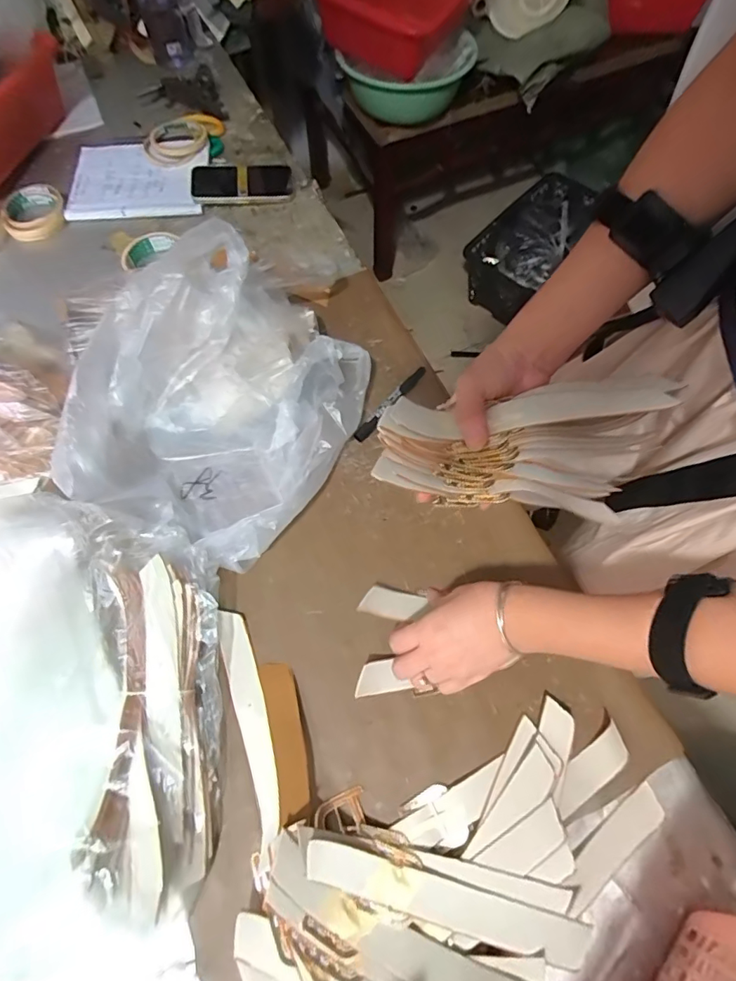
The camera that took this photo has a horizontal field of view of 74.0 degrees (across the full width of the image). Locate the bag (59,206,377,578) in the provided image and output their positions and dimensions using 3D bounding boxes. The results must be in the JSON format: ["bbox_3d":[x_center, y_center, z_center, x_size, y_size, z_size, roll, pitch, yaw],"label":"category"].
[{"bbox_3d":[-0.155,-0.096,0.531,0.257,0.137,0.342,26,69,10],"label":"bag"}]

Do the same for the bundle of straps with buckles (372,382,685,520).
[{"bbox_3d":[0.124,-0.034,0.423,0.232,0.110,0.081,-3,66,-6],"label":"bundle of straps with buckles"}]

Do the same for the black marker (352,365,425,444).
[{"bbox_3d":[0.030,-0.111,0.606,0.015,0.013,0.136,36,71,14],"label":"black marker"}]

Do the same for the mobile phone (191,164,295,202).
[{"bbox_3d":[-0.200,-0.489,0.773,0.154,0.013,0.086,-7,67,-3],"label":"mobile phone"}]

